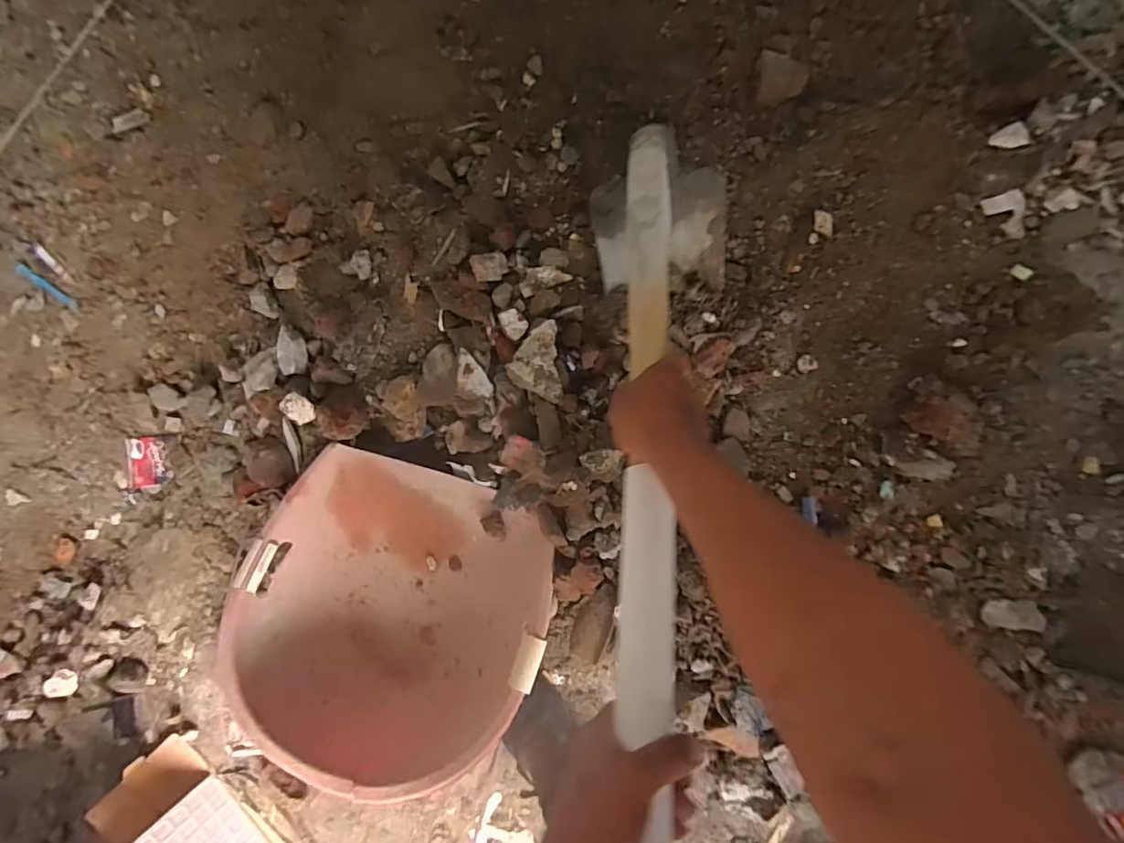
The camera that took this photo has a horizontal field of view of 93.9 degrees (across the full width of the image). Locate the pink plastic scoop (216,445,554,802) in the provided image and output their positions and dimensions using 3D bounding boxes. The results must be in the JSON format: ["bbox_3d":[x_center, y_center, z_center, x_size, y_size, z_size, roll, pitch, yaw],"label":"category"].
[{"bbox_3d":[-0.241,0.275,0.746,0.431,0.197,0.392,15,93,6],"label":"pink plastic scoop"}]

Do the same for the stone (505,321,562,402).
[{"bbox_3d":[-0.038,-0.083,0.758,0.070,0.057,0.115,-9,90,7],"label":"stone"}]

